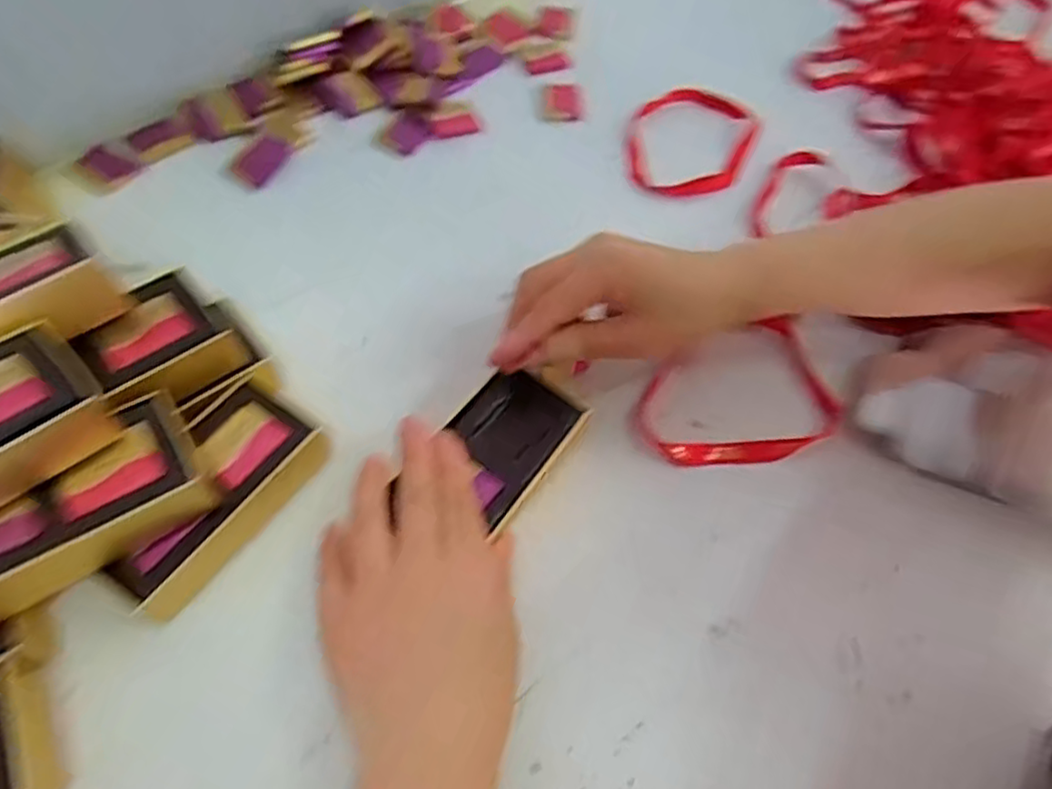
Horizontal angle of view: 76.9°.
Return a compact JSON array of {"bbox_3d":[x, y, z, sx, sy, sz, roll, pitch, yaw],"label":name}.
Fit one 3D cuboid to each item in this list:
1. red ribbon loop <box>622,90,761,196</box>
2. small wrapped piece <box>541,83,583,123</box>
[{"bbox_3d":[0.121,-0.191,0.496,0.089,0.018,0.112,23,61,9],"label":"red ribbon loop"},{"bbox_3d":[0.028,-0.230,0.519,0.032,0.009,0.034,0,60,-4],"label":"small wrapped piece"}]

